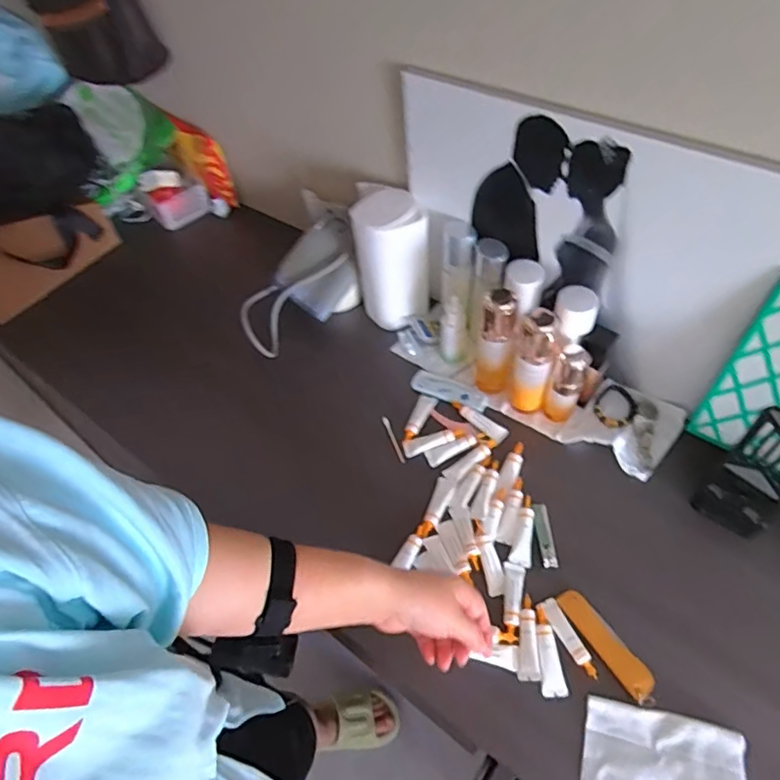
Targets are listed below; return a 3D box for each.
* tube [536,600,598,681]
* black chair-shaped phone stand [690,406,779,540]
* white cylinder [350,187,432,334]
[{"bbox_3d":[0.183,0.255,0.567,0.020,0.008,0.081,-22,54,-10],"label":"tube"},{"bbox_3d":[0.384,0.091,0.576,0.080,0.153,0.077,-36,58,-19],"label":"black chair-shaped phone stand"},{"bbox_3d":[0.005,-0.182,0.799,0.101,0.177,0.075,-6,53,1],"label":"white cylinder"}]

